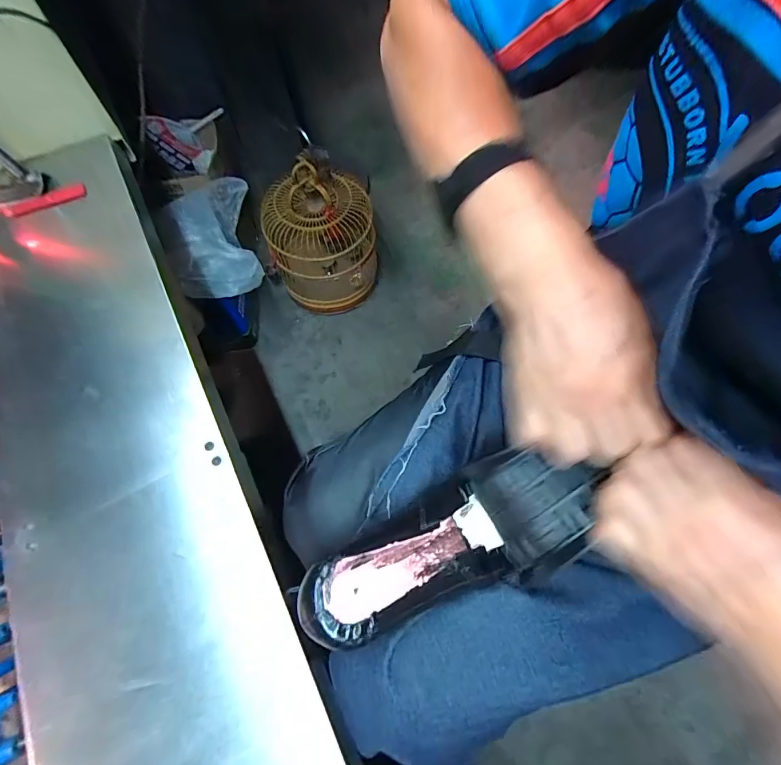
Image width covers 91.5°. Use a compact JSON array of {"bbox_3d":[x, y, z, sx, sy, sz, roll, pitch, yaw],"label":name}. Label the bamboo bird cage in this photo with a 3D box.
[{"bbox_3d":[-0.211,-0.470,1.212,0.325,0.396,0.308,3,67,0],"label":"bamboo bird cage"}]

